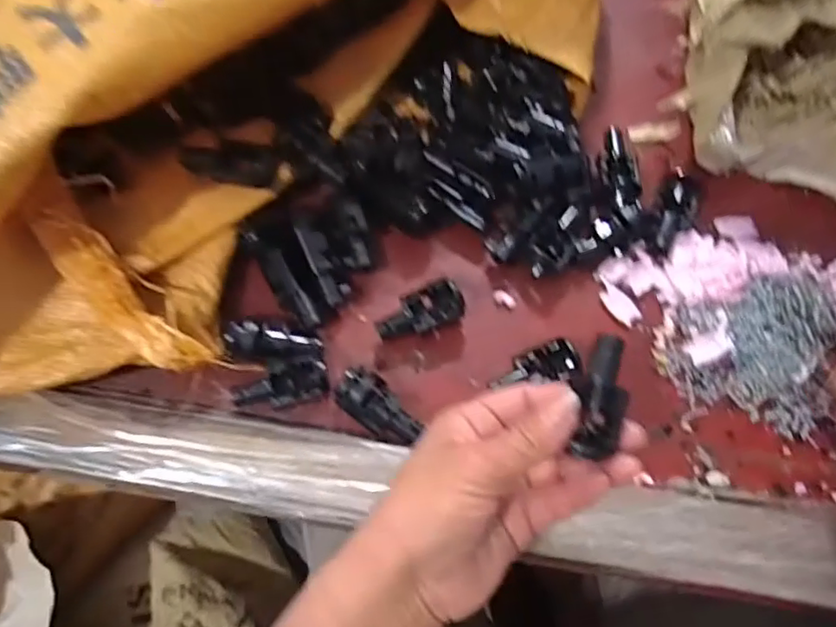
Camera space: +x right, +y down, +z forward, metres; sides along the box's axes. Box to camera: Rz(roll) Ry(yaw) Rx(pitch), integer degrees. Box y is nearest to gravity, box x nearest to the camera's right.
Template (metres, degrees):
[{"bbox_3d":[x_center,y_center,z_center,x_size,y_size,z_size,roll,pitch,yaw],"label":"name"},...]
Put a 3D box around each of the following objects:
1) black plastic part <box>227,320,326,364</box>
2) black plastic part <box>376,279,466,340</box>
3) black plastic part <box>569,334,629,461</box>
[{"bbox_3d":[-0.082,0.018,0.344,0.054,0.021,0.022,8,69,-12],"label":"black plastic part"},{"bbox_3d":[0.001,0.000,0.360,0.054,0.016,0.022,-23,71,-9],"label":"black plastic part"},{"bbox_3d":[0.080,0.034,0.258,0.021,0.019,0.049,7,90,2],"label":"black plastic part"}]

